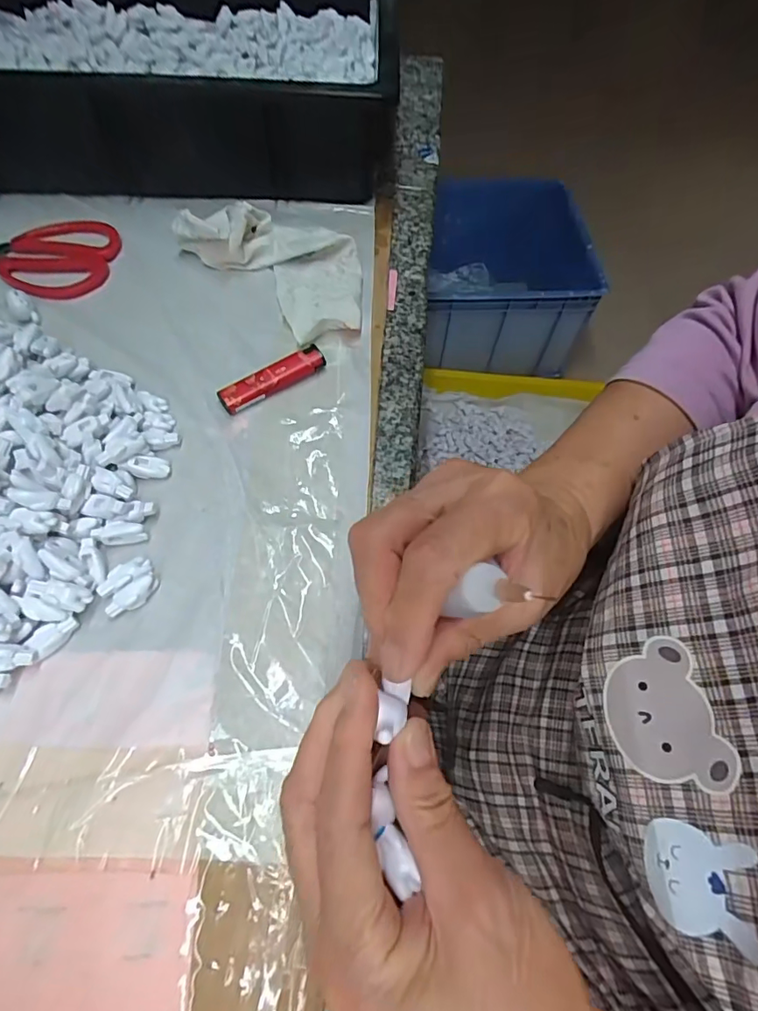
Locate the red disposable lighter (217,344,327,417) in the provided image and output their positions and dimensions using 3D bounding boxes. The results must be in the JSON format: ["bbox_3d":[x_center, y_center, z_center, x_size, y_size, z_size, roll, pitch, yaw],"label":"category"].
[{"bbox_3d":[-0.072,-0.086,0.345,0.075,0.011,0.019,-30,66,-15],"label":"red disposable lighter"}]

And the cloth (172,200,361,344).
[{"bbox_3d":[-0.066,-0.188,0.384,0.155,0.033,0.095,41,69,20],"label":"cloth"}]

